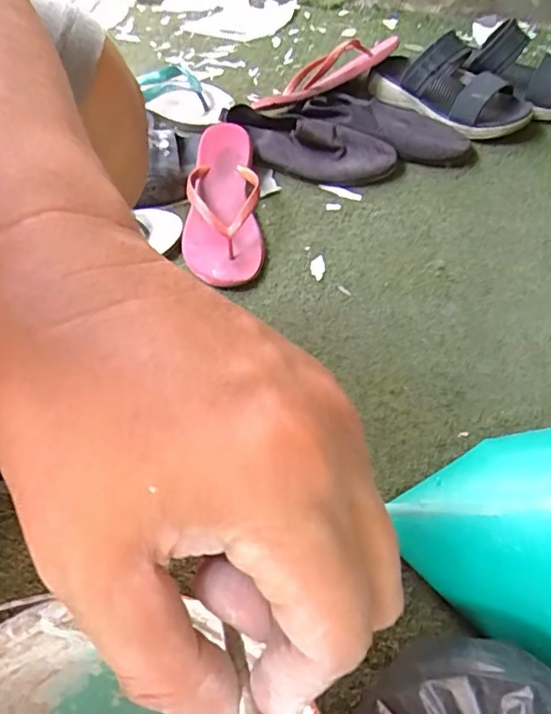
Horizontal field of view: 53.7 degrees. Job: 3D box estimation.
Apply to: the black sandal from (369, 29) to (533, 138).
[{"bbox_3d":[0.242,-0.378,0.748,0.105,0.084,0.214,-37,61,-20],"label":"black sandal"}]

